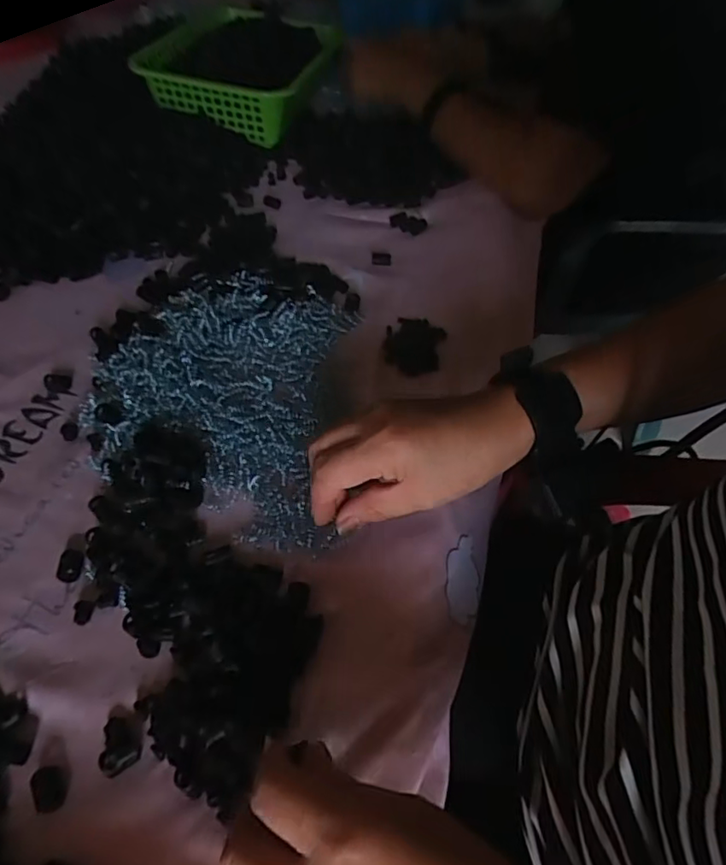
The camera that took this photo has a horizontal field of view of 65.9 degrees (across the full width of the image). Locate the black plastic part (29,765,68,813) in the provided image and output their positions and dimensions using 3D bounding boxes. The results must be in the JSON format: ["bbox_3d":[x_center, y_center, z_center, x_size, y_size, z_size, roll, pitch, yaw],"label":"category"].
[{"bbox_3d":[-0.166,0.187,0.295,0.016,0.008,0.021,-18,54,-12],"label":"black plastic part"}]

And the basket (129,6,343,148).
[{"bbox_3d":[-0.163,-0.512,0.793,0.221,0.082,0.279,10,53,9],"label":"basket"}]

